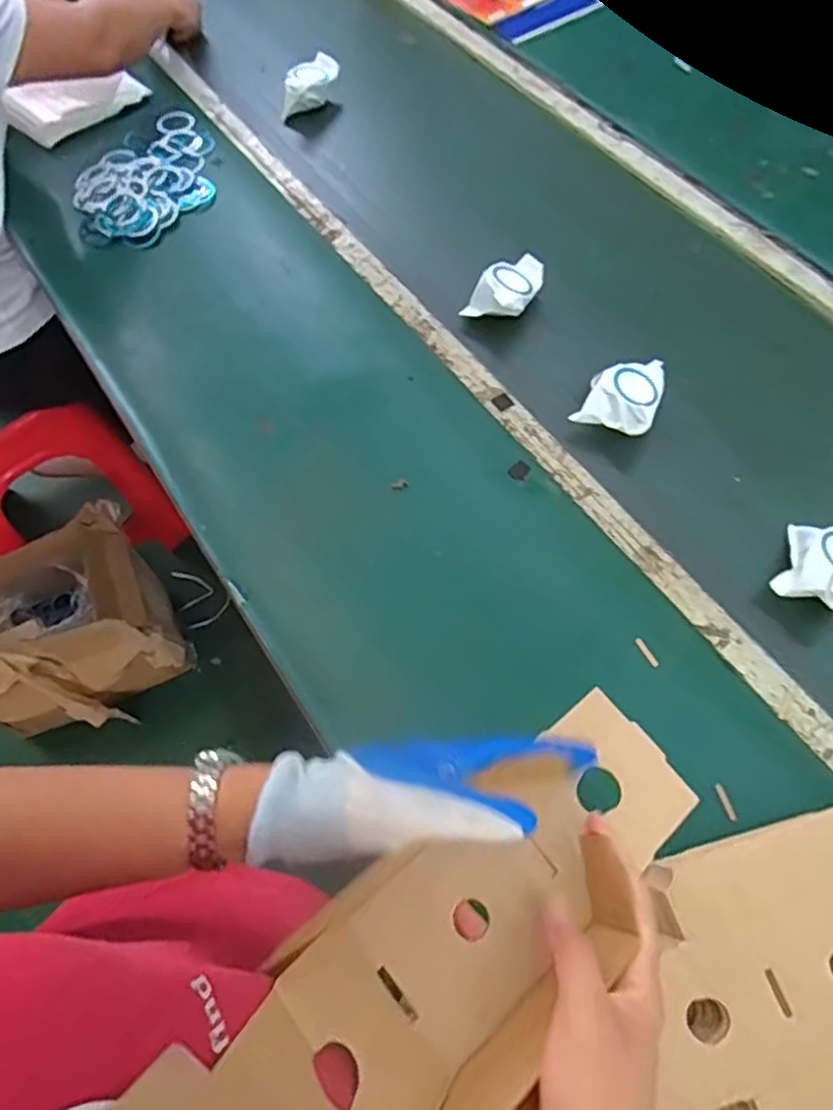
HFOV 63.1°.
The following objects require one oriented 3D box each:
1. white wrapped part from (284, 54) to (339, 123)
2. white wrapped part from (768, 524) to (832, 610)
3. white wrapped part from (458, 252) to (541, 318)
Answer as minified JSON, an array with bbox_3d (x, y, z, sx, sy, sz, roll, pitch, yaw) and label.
[{"bbox_3d":[-0.166,-0.746,1.079,0.042,0.053,0.120,33,80,17],"label":"white wrapped part"},{"bbox_3d":[0.406,0.008,0.670,0.076,0.053,0.111,28,65,14],"label":"white wrapped part"},{"bbox_3d":[0.114,-0.330,0.849,0.071,0.054,0.114,31,66,16],"label":"white wrapped part"}]

